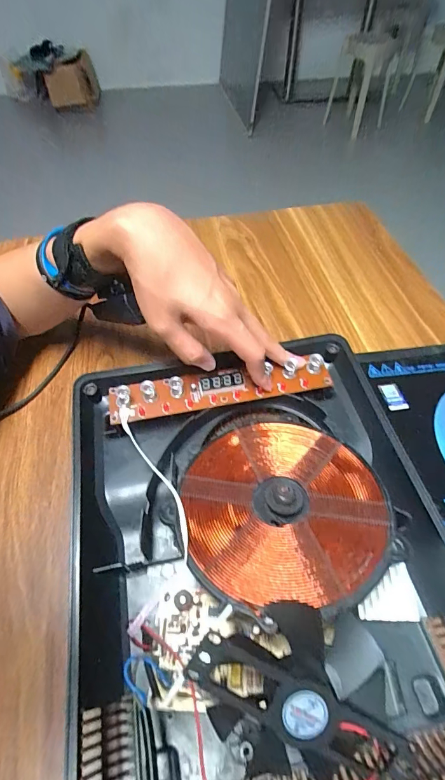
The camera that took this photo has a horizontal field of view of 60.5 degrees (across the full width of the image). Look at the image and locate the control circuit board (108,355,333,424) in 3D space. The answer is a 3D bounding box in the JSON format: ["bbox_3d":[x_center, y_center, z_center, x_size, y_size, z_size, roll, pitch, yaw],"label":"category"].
[{"bbox_3d":[-0.001,-0.002,0.357,0.206,0.020,0.039,-8,54,-5],"label":"control circuit board"}]

